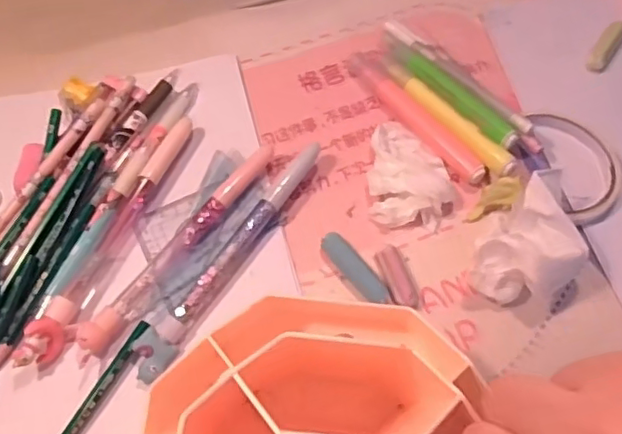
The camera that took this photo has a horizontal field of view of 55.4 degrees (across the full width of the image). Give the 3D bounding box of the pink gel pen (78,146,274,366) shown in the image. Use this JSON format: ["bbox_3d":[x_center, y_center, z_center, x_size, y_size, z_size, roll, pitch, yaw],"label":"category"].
[{"bbox_3d":[-0.085,0.016,0.377,0.020,0.017,0.173,34,68,16],"label":"pink gel pen"}]

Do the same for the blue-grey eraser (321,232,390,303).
[{"bbox_3d":[0.029,0.033,0.375,0.018,0.011,0.055,-32,67,-15],"label":"blue-grey eraser"}]

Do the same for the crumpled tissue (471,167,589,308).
[{"bbox_3d":[0.133,0.021,0.360,0.057,0.046,0.069,35,68,17],"label":"crumpled tissue"}]

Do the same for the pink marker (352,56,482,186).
[{"bbox_3d":[0.073,-0.073,0.426,0.017,0.015,0.135,-32,67,-15],"label":"pink marker"}]

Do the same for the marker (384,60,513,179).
[{"bbox_3d":[0.094,-0.073,0.422,0.017,0.020,0.129,-31,67,-15],"label":"marker"}]

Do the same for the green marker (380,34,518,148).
[{"bbox_3d":[0.095,-0.093,0.430,0.017,0.022,0.131,-32,67,-15],"label":"green marker"}]

